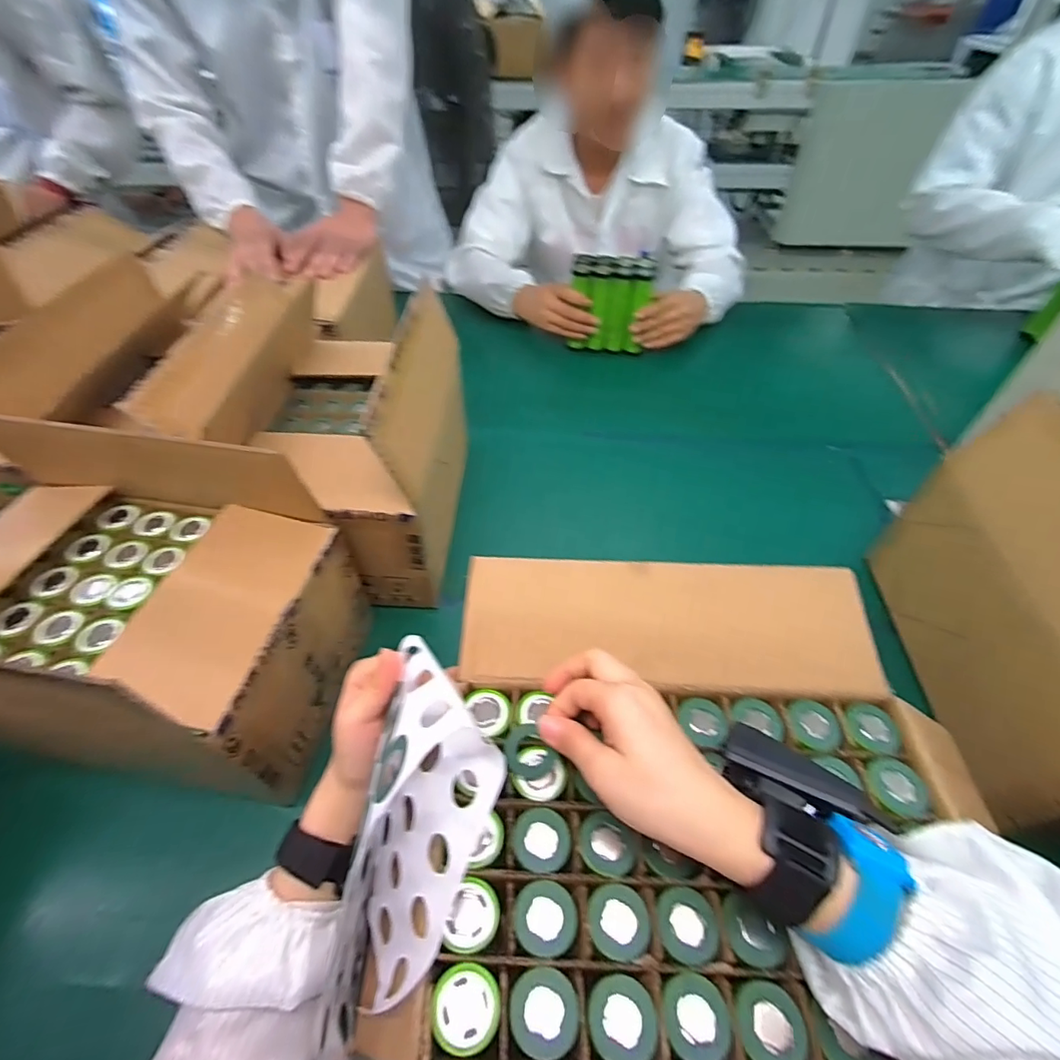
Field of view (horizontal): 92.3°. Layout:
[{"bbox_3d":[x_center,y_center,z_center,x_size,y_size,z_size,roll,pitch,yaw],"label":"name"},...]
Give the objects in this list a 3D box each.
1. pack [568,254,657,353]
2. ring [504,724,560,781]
[{"bbox_3d":[0.142,-0.391,0.891,0.135,0.141,0.056,9,49,9],"label":"pack"},{"bbox_3d":[0.000,0.140,0.316,0.030,0.008,0.036,-41,92,6],"label":"ring"}]

